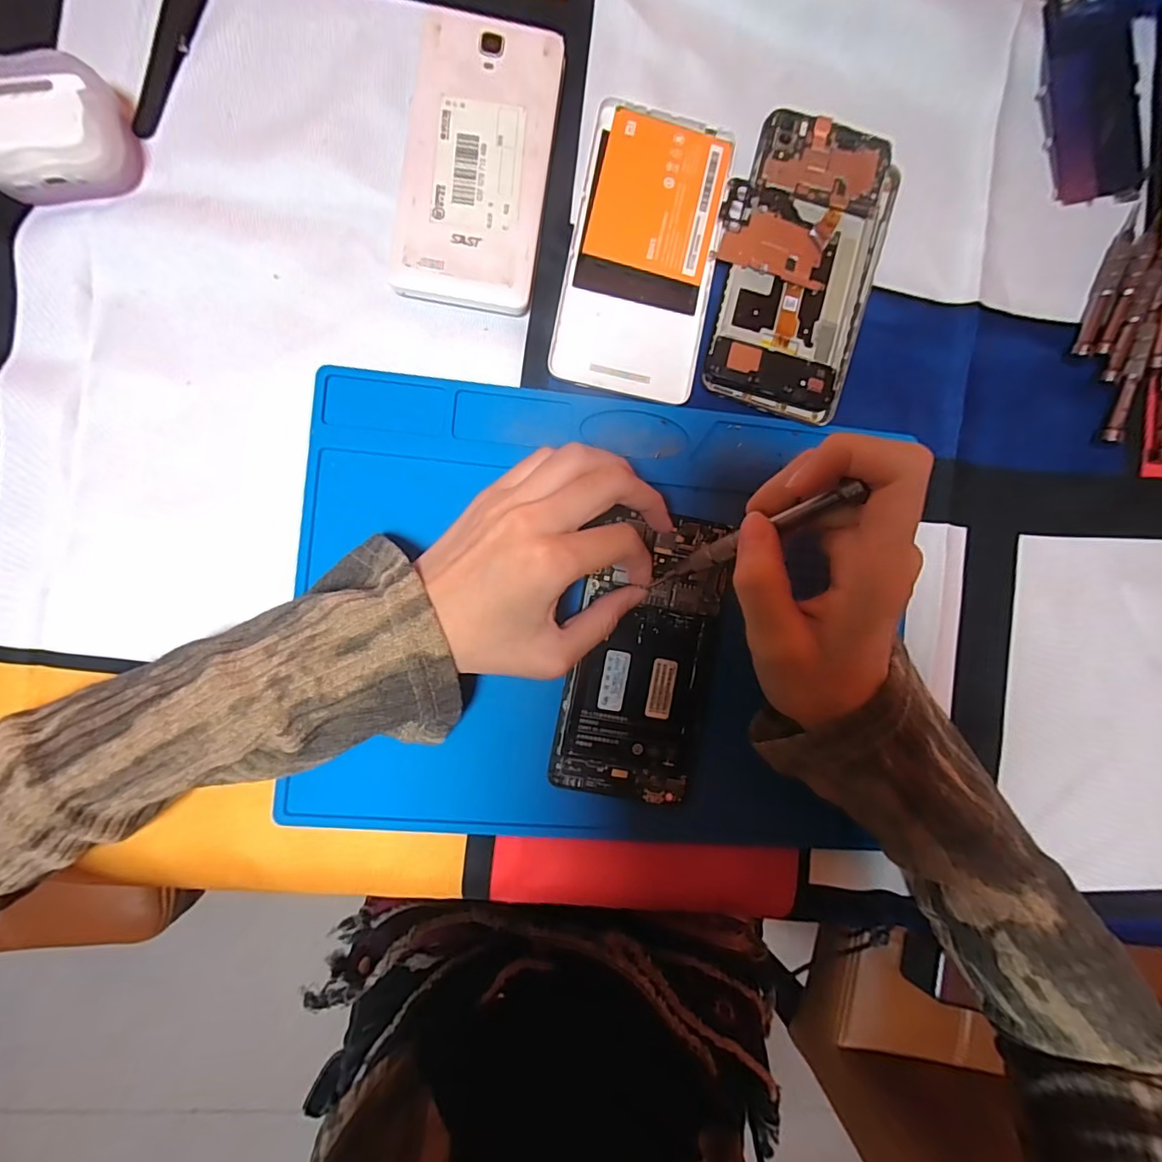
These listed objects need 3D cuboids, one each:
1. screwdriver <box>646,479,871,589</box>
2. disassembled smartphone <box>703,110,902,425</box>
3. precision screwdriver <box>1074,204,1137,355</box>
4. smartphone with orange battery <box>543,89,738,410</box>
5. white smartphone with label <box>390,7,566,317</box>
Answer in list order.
[{"bbox_3d":[0.063,-0.015,0.215,0.006,0.100,0.009,-31,93,-43],"label":"screwdriver"},{"bbox_3d":[0.116,-0.169,0.282,0.087,0.011,0.153,17,88,-5],"label":"disassembled smartphone"},{"bbox_3d":[0.304,-0.173,0.303,0.012,0.006,0.097,27,87,-4],"label":"precision screwdriver"},{"bbox_3d":[0.033,-0.173,0.278,0.075,0.004,0.146,11,89,-5],"label":"smartphone with orange battery"},{"bbox_3d":[-0.052,-0.209,0.267,0.071,0.011,0.140,8,89,-5],"label":"white smartphone with label"}]

